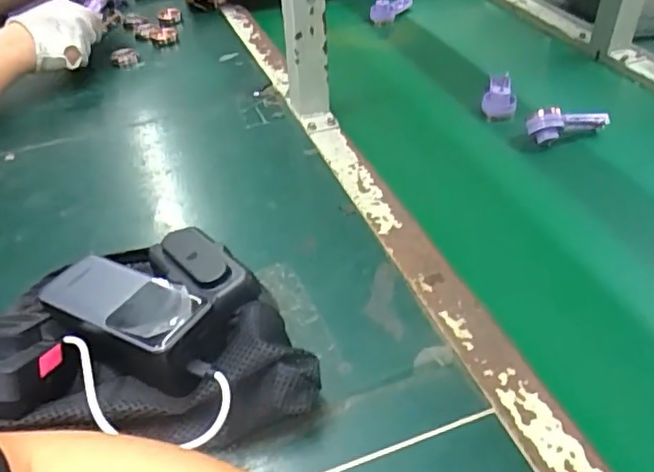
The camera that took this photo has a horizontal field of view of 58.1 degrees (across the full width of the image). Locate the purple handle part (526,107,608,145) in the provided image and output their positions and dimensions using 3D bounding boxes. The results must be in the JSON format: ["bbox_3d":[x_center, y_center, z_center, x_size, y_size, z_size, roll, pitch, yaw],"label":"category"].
[{"bbox_3d":[0.272,-0.126,0.670,0.096,0.046,0.027,-12,41,-11],"label":"purple handle part"}]

